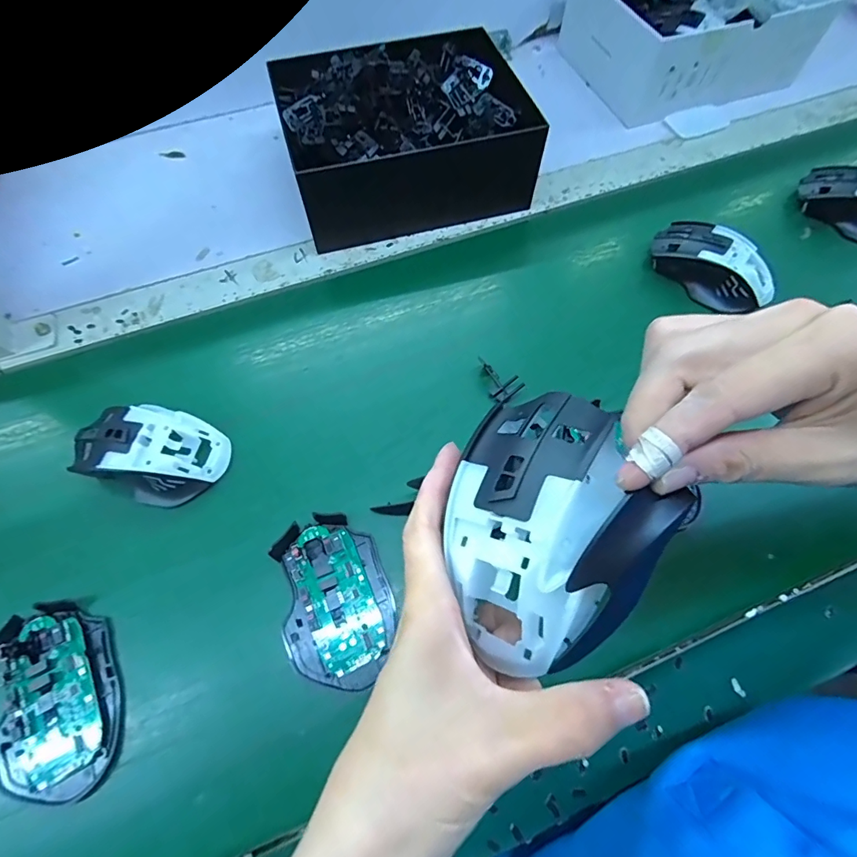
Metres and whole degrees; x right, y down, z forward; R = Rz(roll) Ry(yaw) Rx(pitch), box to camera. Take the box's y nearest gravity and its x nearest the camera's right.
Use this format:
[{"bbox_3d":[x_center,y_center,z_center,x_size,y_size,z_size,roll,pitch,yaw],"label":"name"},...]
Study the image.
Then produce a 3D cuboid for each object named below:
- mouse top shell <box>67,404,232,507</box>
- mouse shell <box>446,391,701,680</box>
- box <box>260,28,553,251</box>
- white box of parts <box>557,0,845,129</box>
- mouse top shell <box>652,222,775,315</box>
[{"bbox_3d":[-0.215,0.015,0.341,0.110,0.036,0.073,13,66,5],"label":"mouse top shell"},{"bbox_3d":[0.046,0.035,0.181,0.081,0.041,0.099,35,70,14],"label":"mouse shell"},{"bbox_3d":[-0.024,-0.299,0.459,0.226,0.090,0.181,-15,66,-7],"label":"box"},{"bbox_3d":[0.331,-0.500,0.553,0.251,0.093,0.229,-19,67,-9],"label":"white box of parts"},{"bbox_3d":[0.266,-0.153,0.421,0.113,0.041,0.062,40,71,16],"label":"mouse top shell"}]

